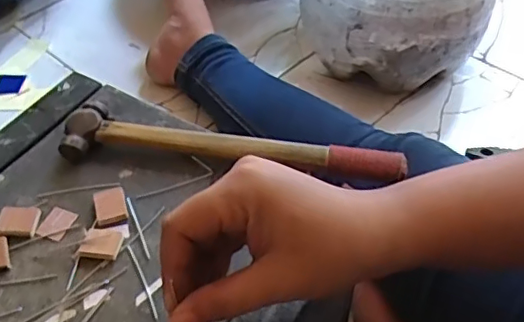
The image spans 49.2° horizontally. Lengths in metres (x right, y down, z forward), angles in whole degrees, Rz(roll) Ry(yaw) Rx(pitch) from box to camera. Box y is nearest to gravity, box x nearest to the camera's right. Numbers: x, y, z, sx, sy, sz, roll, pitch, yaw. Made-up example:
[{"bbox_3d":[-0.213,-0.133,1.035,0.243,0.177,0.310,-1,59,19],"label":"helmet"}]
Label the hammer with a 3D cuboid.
[{"bbox_3d":[-0.022,-0.012,0.406,0.237,0.019,0.044,4,49,7],"label":"hammer"}]

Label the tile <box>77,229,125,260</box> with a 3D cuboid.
[{"bbox_3d":[-0.101,0.052,0.360,0.024,0.007,0.020,5,49,7],"label":"tile"}]

